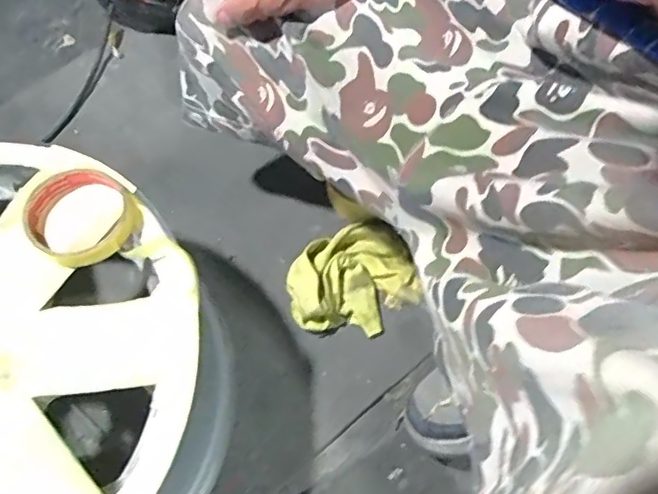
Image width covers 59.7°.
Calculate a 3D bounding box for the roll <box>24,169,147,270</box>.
[{"bbox_3d":[-0.212,-0.027,0.485,0.090,0.031,0.081,28,71,13],"label":"roll"}]

